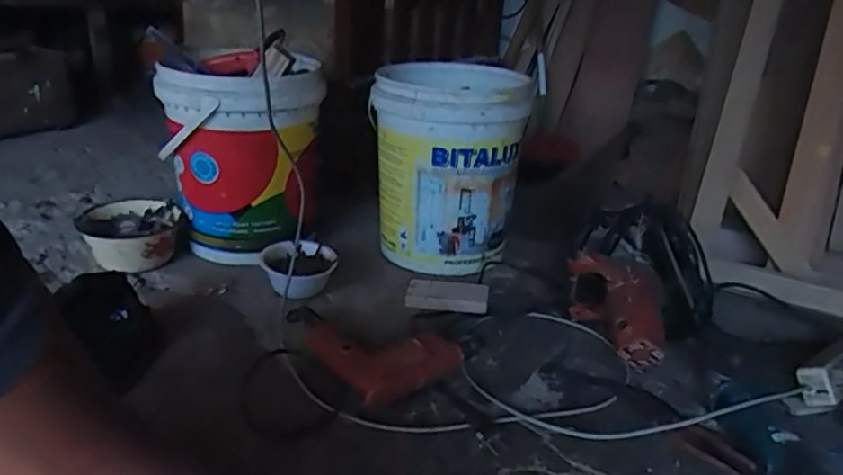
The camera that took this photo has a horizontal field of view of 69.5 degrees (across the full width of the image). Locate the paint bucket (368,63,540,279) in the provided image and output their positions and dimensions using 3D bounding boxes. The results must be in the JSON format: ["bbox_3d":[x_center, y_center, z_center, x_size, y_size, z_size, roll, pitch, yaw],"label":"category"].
[{"bbox_3d":[0.045,-0.135,1.241,0.283,0.377,0.273,3,26,0],"label":"paint bucket"}]

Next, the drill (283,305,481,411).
[{"bbox_3d":[-0.087,0.180,0.916,0.296,0.063,0.143,10,27,15],"label":"drill"}]

